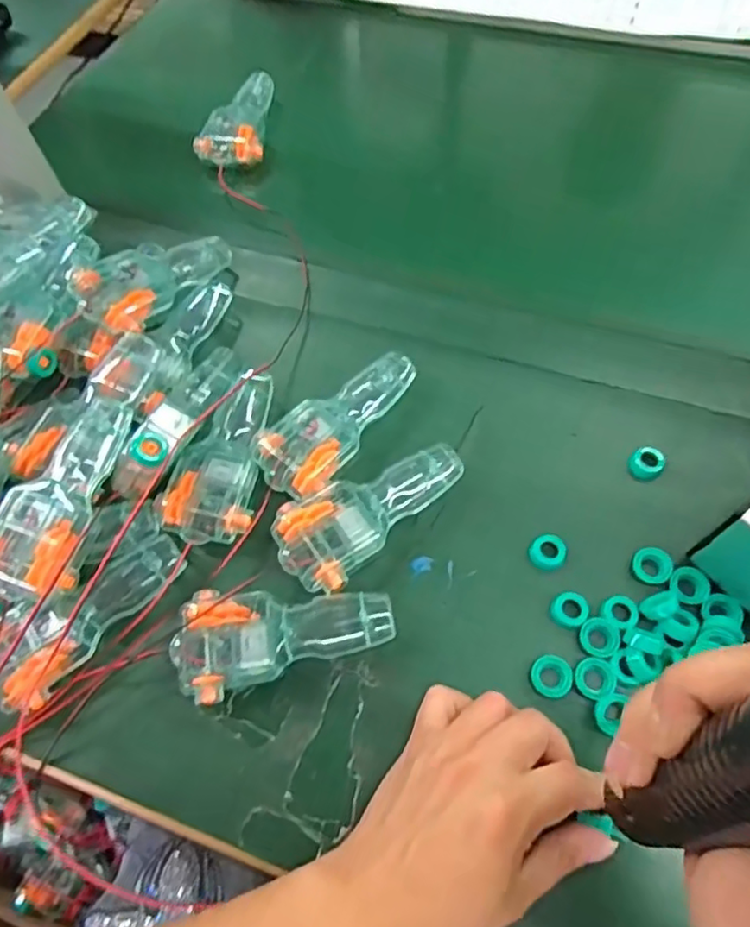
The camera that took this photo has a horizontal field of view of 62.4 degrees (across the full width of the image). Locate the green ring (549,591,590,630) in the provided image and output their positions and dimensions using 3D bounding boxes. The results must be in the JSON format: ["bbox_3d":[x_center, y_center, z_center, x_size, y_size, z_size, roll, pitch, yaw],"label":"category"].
[{"bbox_3d":[0.116,0.087,0.368,0.022,0.004,0.020,-1,61,2],"label":"green ring"}]

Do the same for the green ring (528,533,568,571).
[{"bbox_3d":[0.108,0.056,0.385,0.022,0.009,0.021,-1,61,2],"label":"green ring"}]

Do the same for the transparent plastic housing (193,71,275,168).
[{"bbox_3d":[-0.130,-0.325,0.587,0.056,0.022,0.117,1,62,3],"label":"transparent plastic housing"}]

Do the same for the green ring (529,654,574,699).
[{"bbox_3d":[0.100,0.120,0.351,0.022,0.006,0.023,-1,61,2],"label":"green ring"}]

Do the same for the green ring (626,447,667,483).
[{"bbox_3d":[0.179,0.001,0.408,0.021,0.012,0.022,-1,61,2],"label":"green ring"}]

